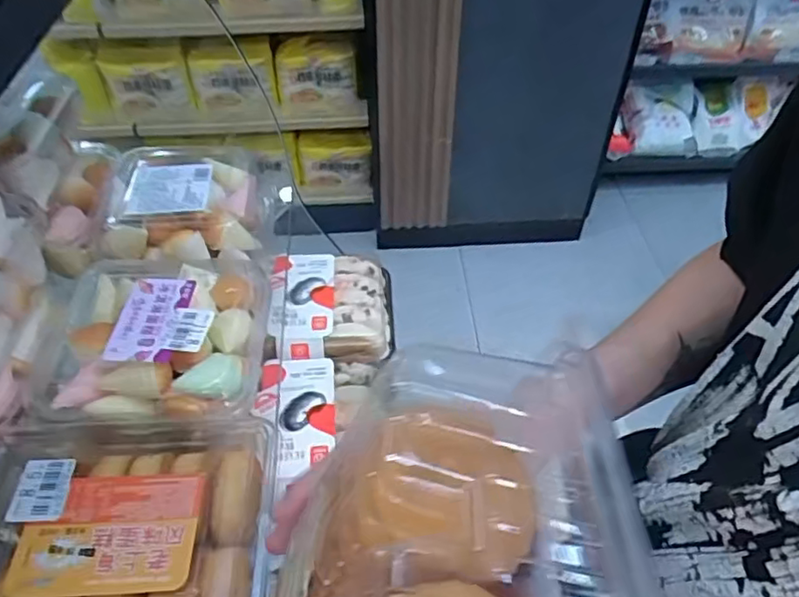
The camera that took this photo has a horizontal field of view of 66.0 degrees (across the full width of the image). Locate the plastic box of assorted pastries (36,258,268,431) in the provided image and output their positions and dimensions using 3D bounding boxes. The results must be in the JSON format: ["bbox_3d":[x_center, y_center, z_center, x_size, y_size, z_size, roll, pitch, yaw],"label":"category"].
[{"bbox_3d":[-0.188,0.028,0.463,0.163,0.045,0.158,-4,47,-9],"label":"plastic box of assorted pastries"}]

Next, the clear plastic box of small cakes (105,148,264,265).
[{"bbox_3d":[-0.195,-0.078,0.562,0.125,0.057,0.128,-5,47,-5],"label":"clear plastic box of small cakes"}]

